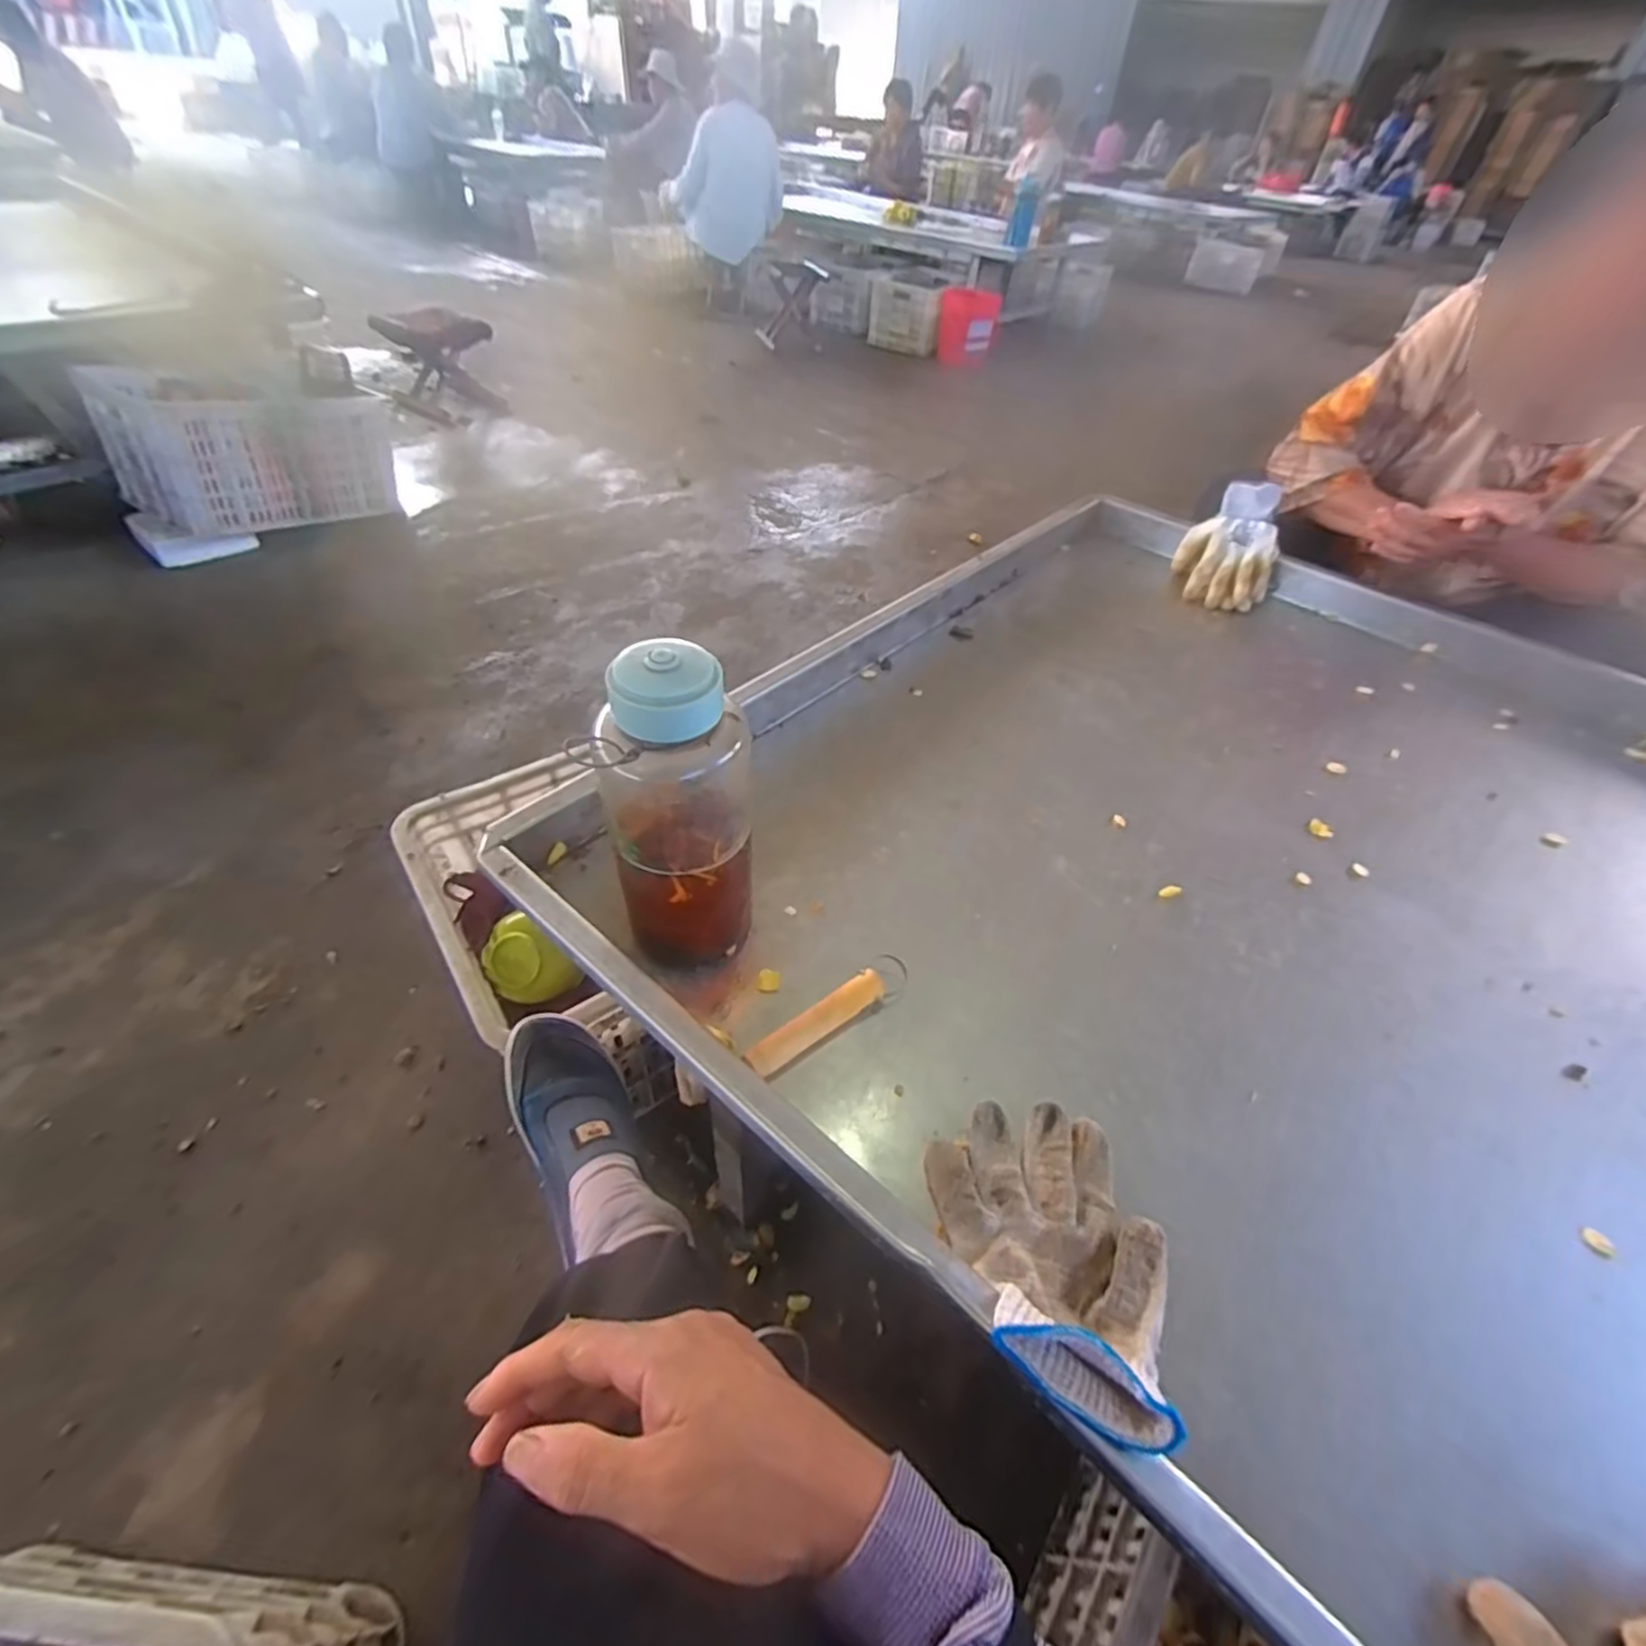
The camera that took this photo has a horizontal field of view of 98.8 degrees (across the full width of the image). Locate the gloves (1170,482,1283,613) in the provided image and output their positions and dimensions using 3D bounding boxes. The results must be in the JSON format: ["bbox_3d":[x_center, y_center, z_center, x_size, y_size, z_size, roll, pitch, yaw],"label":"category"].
[{"bbox_3d":[0.585,-0.401,1.024,0.127,0.050,0.222,12,70,21],"label":"gloves"}]

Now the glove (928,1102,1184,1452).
[{"bbox_3d":[0.136,0.233,0.391,0.125,0.072,0.173,-2,46,-7],"label":"glove"}]

